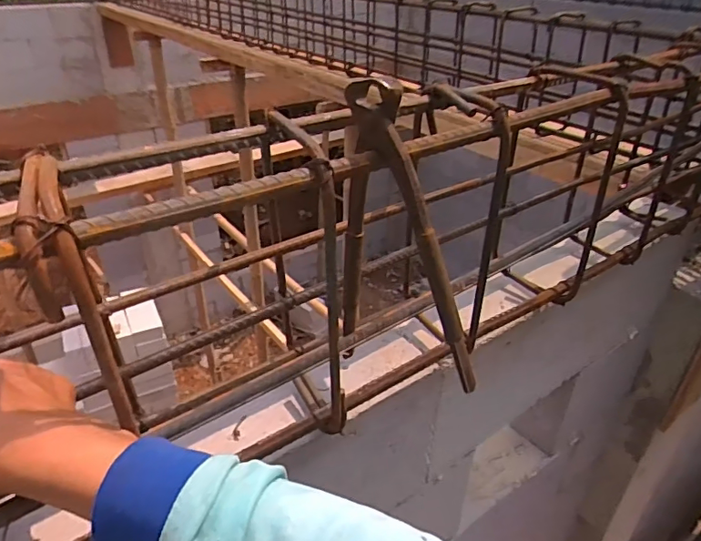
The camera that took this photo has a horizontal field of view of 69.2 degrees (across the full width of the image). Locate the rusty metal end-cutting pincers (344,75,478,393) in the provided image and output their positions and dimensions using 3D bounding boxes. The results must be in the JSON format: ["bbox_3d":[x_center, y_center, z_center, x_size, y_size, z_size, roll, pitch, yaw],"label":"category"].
[{"bbox_3d":[0.039,-0.019,0.329,0.024,0.184,0.113,-26,42,-35],"label":"rusty metal end-cutting pincers"}]

